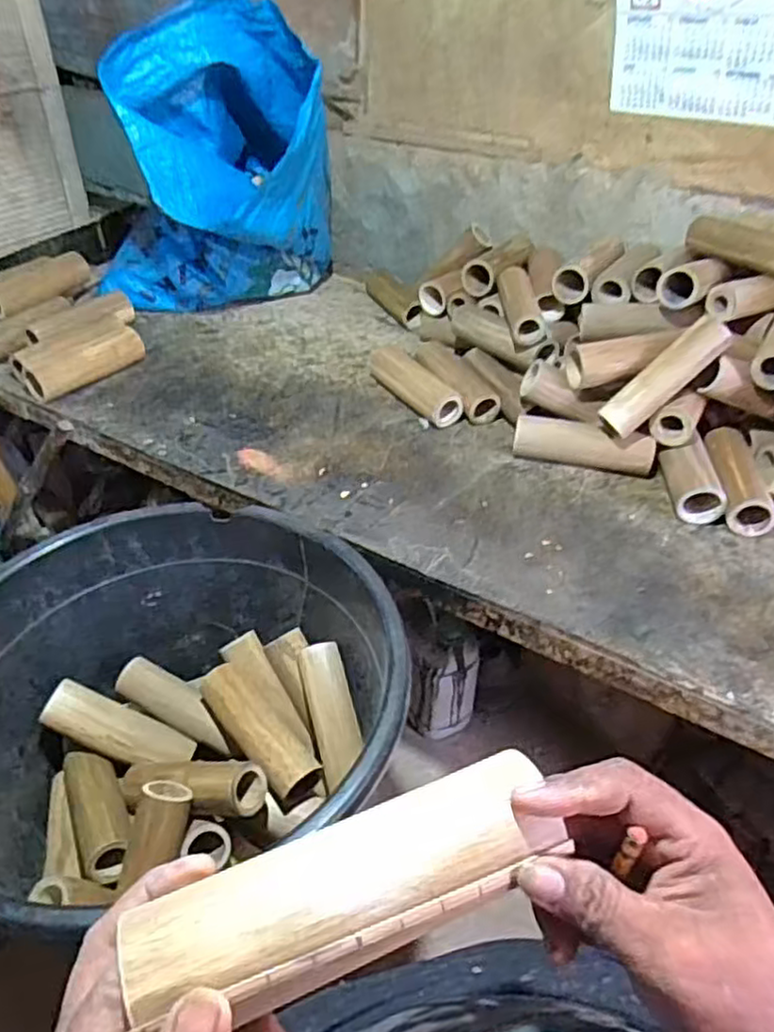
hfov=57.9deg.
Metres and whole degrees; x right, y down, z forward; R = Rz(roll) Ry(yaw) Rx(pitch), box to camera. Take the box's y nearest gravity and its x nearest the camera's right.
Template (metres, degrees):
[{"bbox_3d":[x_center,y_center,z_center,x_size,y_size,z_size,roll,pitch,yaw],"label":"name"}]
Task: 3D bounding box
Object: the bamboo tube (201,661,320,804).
[{"bbox_3d":[-0.144,0.249,0.821,0.077,0.059,0.186,-24,45,-29],"label":"bamboo tube"}]

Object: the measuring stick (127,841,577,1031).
[{"bbox_3d":[-0.052,0.171,0.247,0.279,0.012,0.009,-12,41,-20],"label":"measuring stick"}]

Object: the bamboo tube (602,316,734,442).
[{"bbox_3d":[0.353,-0.176,0.894,0.182,0.047,0.045,-44,42,13],"label":"bamboo tube"}]

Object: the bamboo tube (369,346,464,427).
[{"bbox_3d":[0.031,-0.210,1.075,0.059,0.053,0.222,-19,43,-24],"label":"bamboo tube"}]

